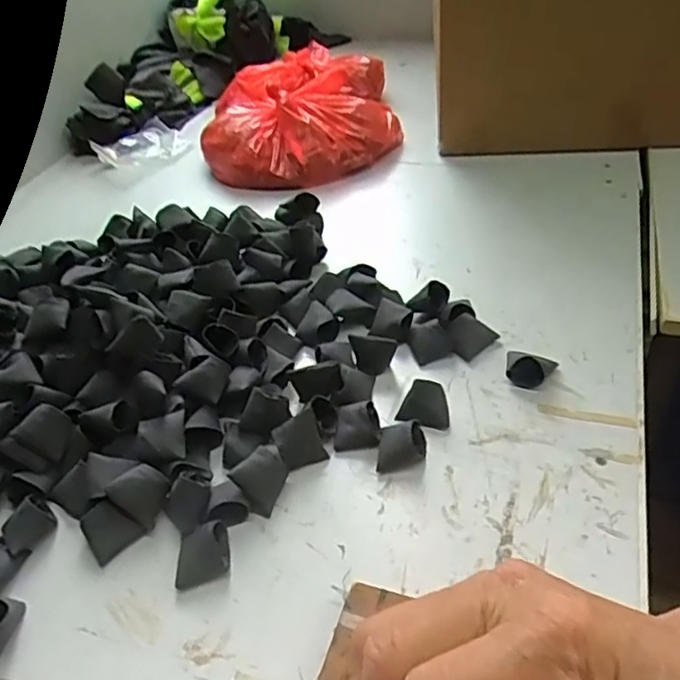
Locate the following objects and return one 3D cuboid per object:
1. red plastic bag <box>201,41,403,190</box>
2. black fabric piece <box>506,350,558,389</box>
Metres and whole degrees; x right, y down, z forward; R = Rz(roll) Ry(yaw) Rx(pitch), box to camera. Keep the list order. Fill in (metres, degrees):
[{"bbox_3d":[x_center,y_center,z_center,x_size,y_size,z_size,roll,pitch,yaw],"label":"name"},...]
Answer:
[{"bbox_3d":[-0.062,-0.357,0.981,0.285,0.092,0.364,-7,41,-1],"label":"red plastic bag"},{"bbox_3d":[0.166,0.020,0.561,0.041,0.025,0.039,14,45,22],"label":"black fabric piece"}]

